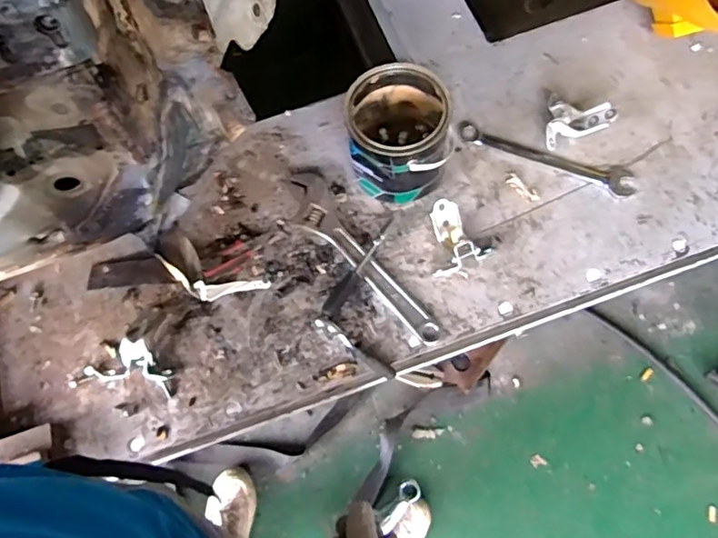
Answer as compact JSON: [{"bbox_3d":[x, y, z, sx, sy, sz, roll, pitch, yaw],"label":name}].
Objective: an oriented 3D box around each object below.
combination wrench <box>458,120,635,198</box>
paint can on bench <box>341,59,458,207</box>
[{"bbox_3d":[0.315,-0.195,0.942,0.298,0.015,0.055,24,73,13],"label":"combination wrench"},{"bbox_3d":[0.062,-0.208,0.890,0.158,0.154,0.169,-7,69,2],"label":"paint can on bench"}]

